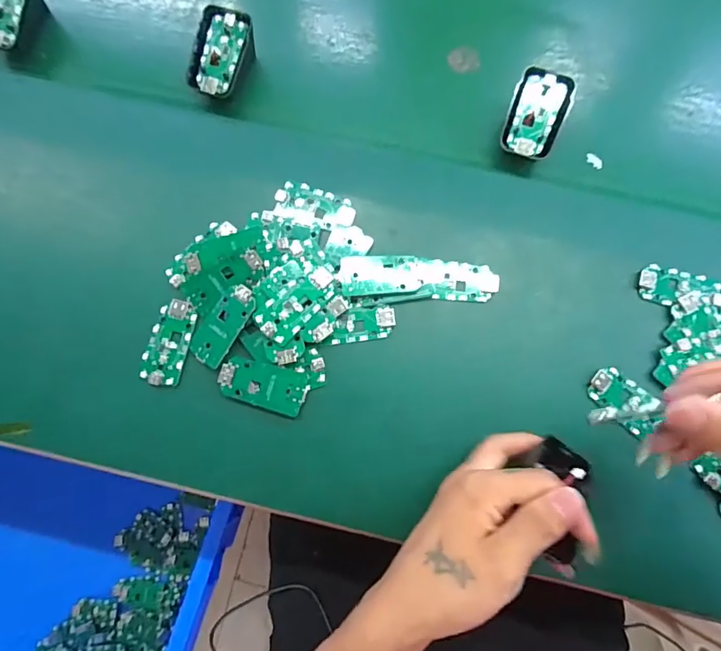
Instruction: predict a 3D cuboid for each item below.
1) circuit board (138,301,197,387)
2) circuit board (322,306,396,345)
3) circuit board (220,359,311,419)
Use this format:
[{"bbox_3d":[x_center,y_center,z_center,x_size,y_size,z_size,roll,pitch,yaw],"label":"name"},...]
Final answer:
[{"bbox_3d":[-0.146,0.013,0.348,0.031,0.010,0.064,14,76,2],"label":"circuit board"},{"bbox_3d":[0.000,0.000,0.350,0.052,0.006,0.025,-7,76,-3],"label":"circuit board"},{"bbox_3d":[-0.072,0.044,0.336,0.064,0.004,0.033,16,83,3],"label":"circuit board"}]

